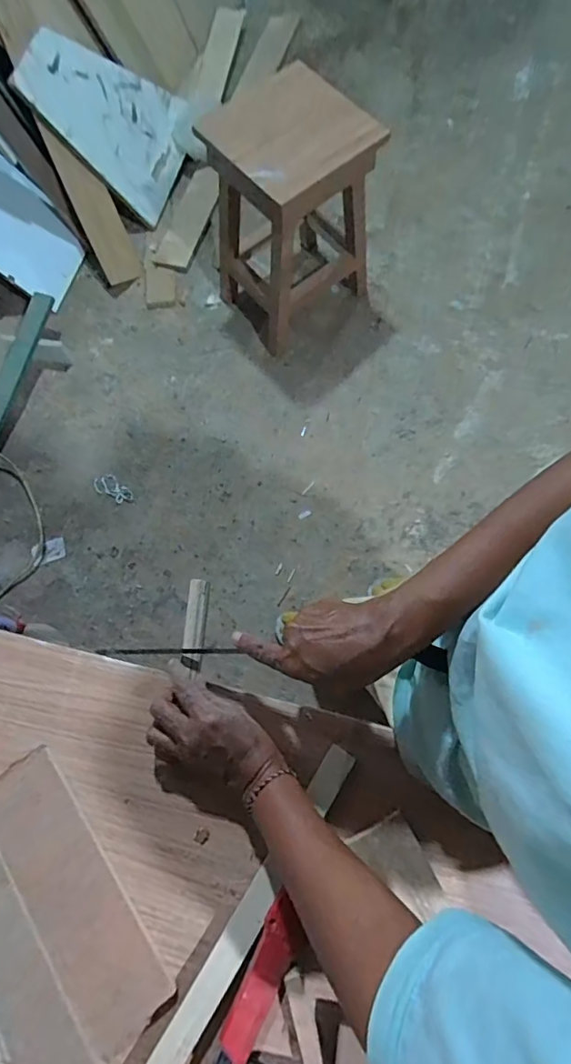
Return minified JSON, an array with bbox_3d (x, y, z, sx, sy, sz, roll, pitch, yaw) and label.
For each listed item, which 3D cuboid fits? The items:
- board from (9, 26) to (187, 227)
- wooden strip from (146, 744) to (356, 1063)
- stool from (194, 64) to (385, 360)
[{"bbox_3d":[-0.489,-1.224,1.484,0.029,0.459,0.380,20,82,42],"label":"board"},{"bbox_3d":[-0.032,0.321,0.420,0.026,0.017,0.309,31,76,11],"label":"wooden strip"},{"bbox_3d":[0.023,-0.789,1.286,0.370,0.496,0.277,-40,75,-10],"label":"stool"}]

